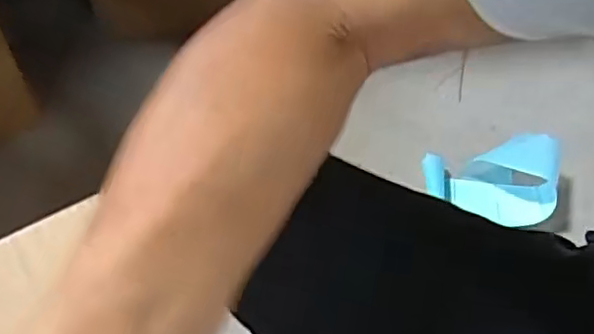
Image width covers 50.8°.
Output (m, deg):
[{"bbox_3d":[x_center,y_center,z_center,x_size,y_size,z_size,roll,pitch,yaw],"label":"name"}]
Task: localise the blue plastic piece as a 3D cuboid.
[{"bbox_3d":[0.280,0.017,0.921,0.178,0.107,0.096,9,53,7],"label":"blue plastic piece"}]

